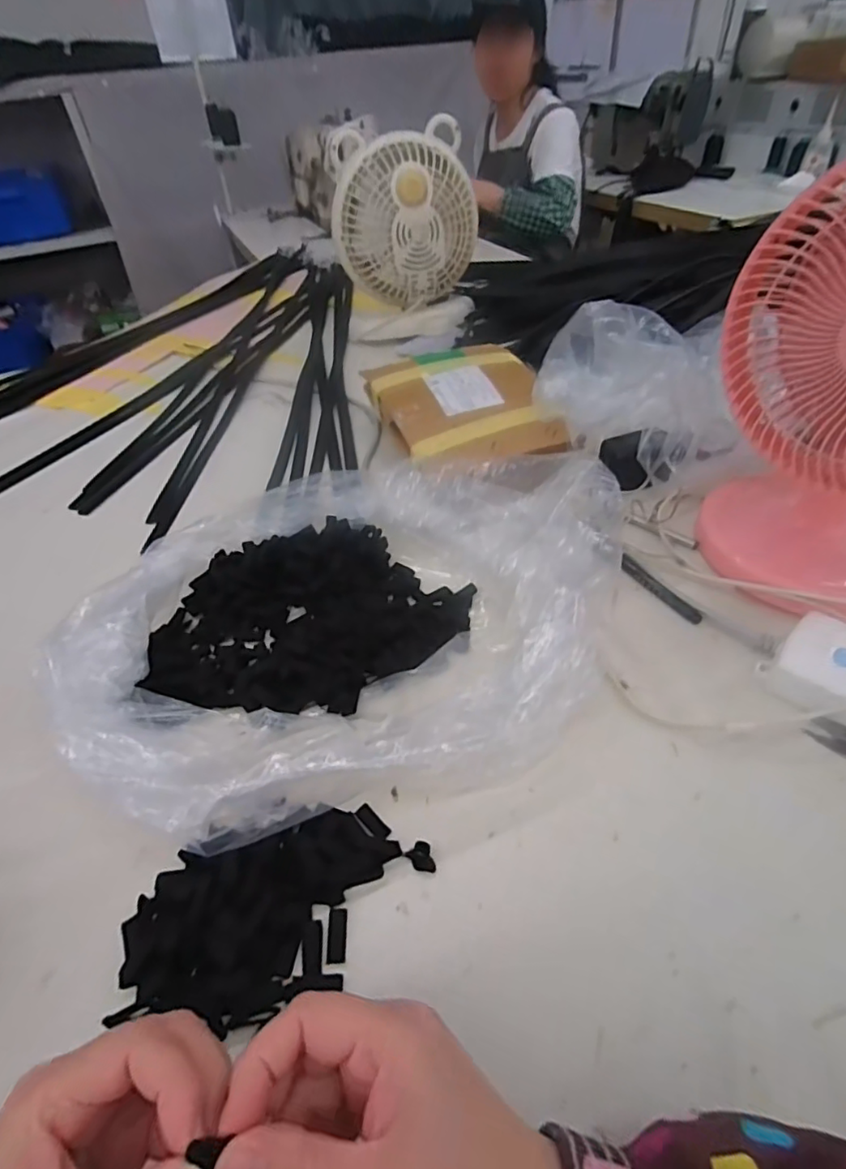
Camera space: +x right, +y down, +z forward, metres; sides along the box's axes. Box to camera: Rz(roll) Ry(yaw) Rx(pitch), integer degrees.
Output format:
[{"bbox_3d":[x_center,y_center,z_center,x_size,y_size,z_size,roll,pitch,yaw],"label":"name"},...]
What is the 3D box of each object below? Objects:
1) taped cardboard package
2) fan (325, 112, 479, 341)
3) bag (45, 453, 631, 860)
[{"bbox_3d":[0.043,-0.208,0.641,0.183,0.033,0.200,-11,44,-7],"label":"taped cardboard package"},{"bbox_3d":[-0.025,-0.520,0.853,0.204,0.255,0.149,-4,46,2],"label":"fan"},{"bbox_3d":[-0.059,0.028,0.437,0.370,0.080,0.339,9,48,14],"label":"bag"}]

